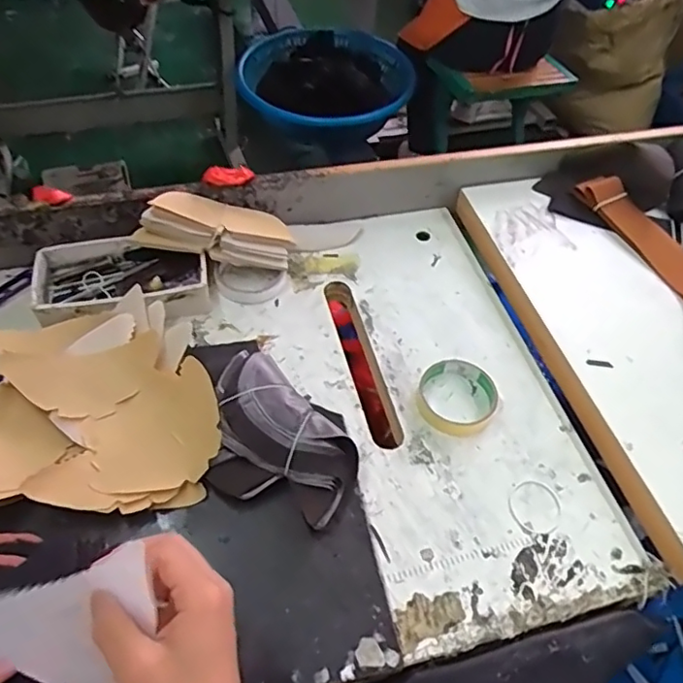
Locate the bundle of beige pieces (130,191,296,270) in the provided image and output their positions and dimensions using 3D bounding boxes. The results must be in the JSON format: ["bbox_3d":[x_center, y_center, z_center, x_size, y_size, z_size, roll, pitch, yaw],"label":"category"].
[{"bbox_3d":[-0.149,-0.132,0.695,0.178,0.046,0.067,9,51,-18],"label":"bundle of beige pieces"}]

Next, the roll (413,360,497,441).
[{"bbox_3d":[0.124,0.056,0.622,0.082,0.018,0.093,21,54,12],"label":"roll"}]

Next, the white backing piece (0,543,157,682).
[{"bbox_3d":[-0.163,0.175,0.342,0.113,0.012,0.072,-19,97,-1],"label":"white backing piece"}]

